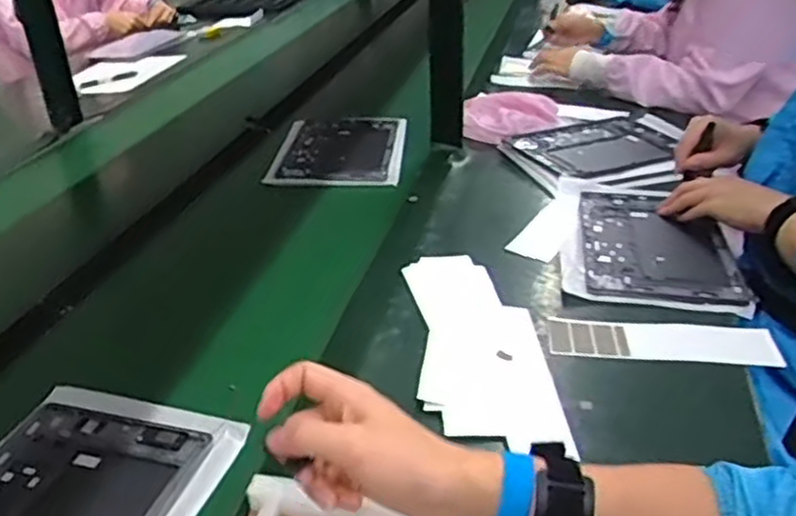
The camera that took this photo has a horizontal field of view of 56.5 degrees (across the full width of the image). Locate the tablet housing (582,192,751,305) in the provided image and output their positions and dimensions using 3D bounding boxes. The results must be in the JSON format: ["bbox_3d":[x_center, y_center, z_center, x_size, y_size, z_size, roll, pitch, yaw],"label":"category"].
[{"bbox_3d":[0.310,-0.019,0.893,0.165,0.018,0.243,2,30,11],"label":"tablet housing"}]

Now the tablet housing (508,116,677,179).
[{"bbox_3d":[0.322,-0.179,1.161,0.247,0.020,0.190,-18,32,-23],"label":"tablet housing"}]

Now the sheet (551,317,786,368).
[{"bbox_3d":[0.259,0.081,0.731,0.210,0.008,0.061,2,32,8],"label":"sheet"}]

